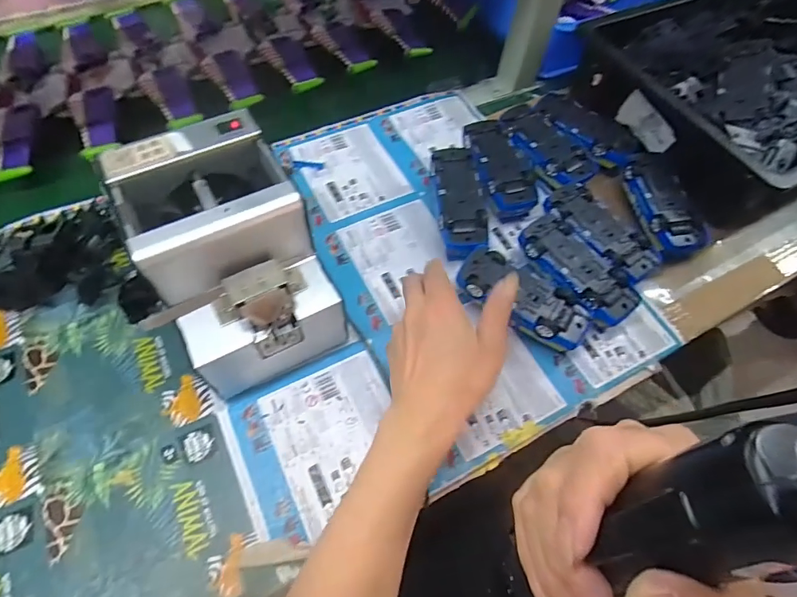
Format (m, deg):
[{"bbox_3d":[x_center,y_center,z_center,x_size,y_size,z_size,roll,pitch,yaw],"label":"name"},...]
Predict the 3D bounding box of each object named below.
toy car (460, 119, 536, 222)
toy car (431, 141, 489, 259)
[{"bbox_3d":[0.114,-0.151,0.524,0.062,0.036,0.131,-9,60,-8],"label":"toy car"},{"bbox_3d":[0.064,-0.101,0.498,0.051,0.044,0.140,-3,59,-5],"label":"toy car"}]

